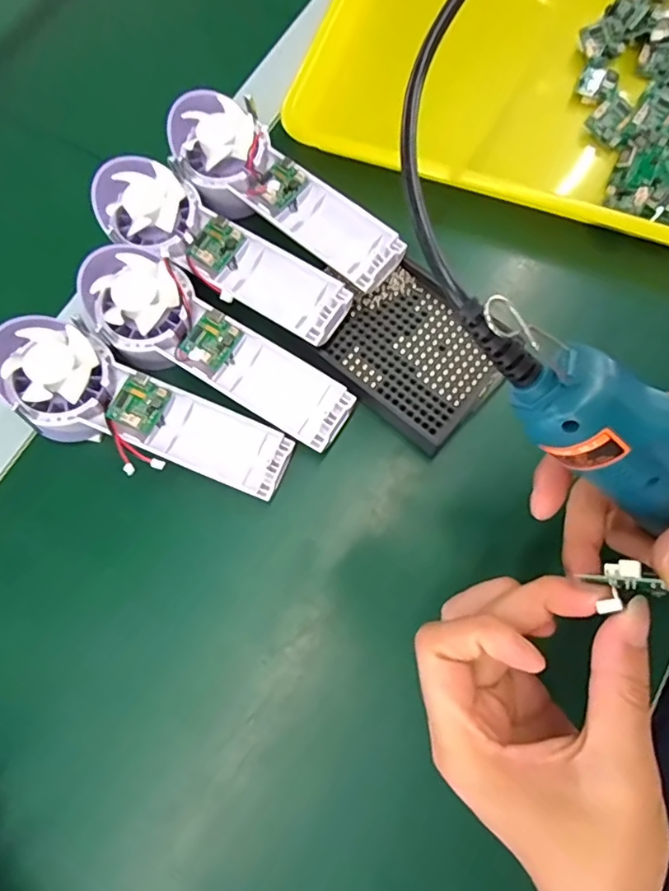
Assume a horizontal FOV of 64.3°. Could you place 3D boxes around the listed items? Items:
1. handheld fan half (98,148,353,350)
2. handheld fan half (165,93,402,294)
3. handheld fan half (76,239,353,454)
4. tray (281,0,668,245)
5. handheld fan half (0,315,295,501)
[{"bbox_3d":[-0.072,-0.120,0.329,0.171,0.023,0.053,33,79,10],"label":"handheld fan half"},{"bbox_3d":[-0.035,-0.162,0.337,0.168,0.027,0.059,43,81,11],"label":"handheld fan half"},{"bbox_3d":[-0.072,-0.056,0.321,0.171,0.040,0.061,33,79,10],"label":"handheld fan half"},{"bbox_3d":[0.156,-0.273,0.400,0.340,0.052,0.245,19,77,7],"label":"tray"},{"bbox_3d":[-0.113,-0.018,0.318,0.173,0.024,0.062,24,77,-8],"label":"handheld fan half"}]

